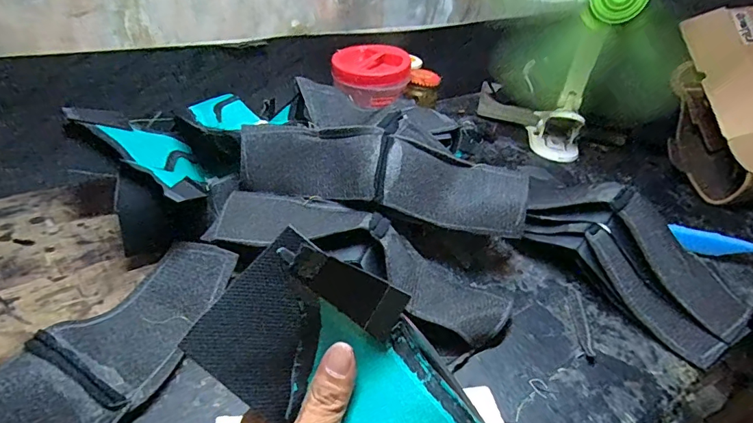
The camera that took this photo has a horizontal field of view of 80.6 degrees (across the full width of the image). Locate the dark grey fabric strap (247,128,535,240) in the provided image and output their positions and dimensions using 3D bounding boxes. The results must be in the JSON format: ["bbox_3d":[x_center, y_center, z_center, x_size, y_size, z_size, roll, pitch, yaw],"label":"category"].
[{"bbox_3d":[0.006,-0.041,0.493,0.315,0.101,0.050,10,-4,4],"label":"dark grey fabric strap"}]

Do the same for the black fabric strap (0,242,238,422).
[{"bbox_3d":[-0.238,0.134,0.342,0.101,0.043,0.328,23,40,19],"label":"black fabric strap"}]

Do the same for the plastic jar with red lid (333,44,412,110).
[{"bbox_3d":[-0.008,-0.213,0.695,0.123,0.063,0.097,7,37,-2],"label":"plastic jar with red lid"}]

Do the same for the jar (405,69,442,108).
[{"bbox_3d":[0.078,-0.205,0.740,0.053,0.045,0.055,14,38,8],"label":"jar"}]

